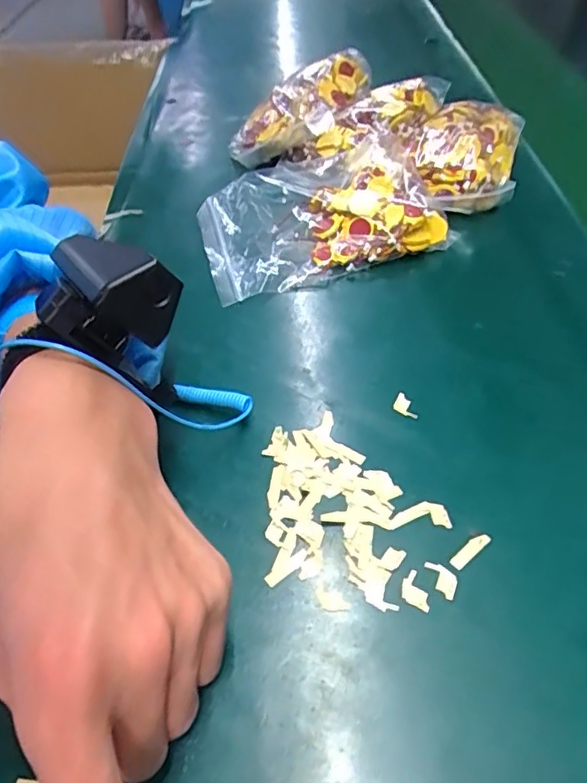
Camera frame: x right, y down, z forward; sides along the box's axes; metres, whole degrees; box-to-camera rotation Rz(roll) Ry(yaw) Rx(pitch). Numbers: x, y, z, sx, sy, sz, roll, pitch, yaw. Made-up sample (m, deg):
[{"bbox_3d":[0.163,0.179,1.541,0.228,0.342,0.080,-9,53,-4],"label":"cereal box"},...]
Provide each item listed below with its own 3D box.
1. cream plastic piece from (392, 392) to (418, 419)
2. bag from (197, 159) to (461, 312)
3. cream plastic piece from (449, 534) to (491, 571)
[{"bbox_3d":[0.061,0.007,0.304,0.014,0.004,0.012,22,52,22],"label":"cream plastic piece"},{"bbox_3d":[0.017,-0.126,0.409,0.164,0.035,0.114,-14,48,-9],"label":"bag"},{"bbox_3d":[0.077,0.069,0.248,0.022,0.004,0.006,-33,54,-24],"label":"cream plastic piece"}]

